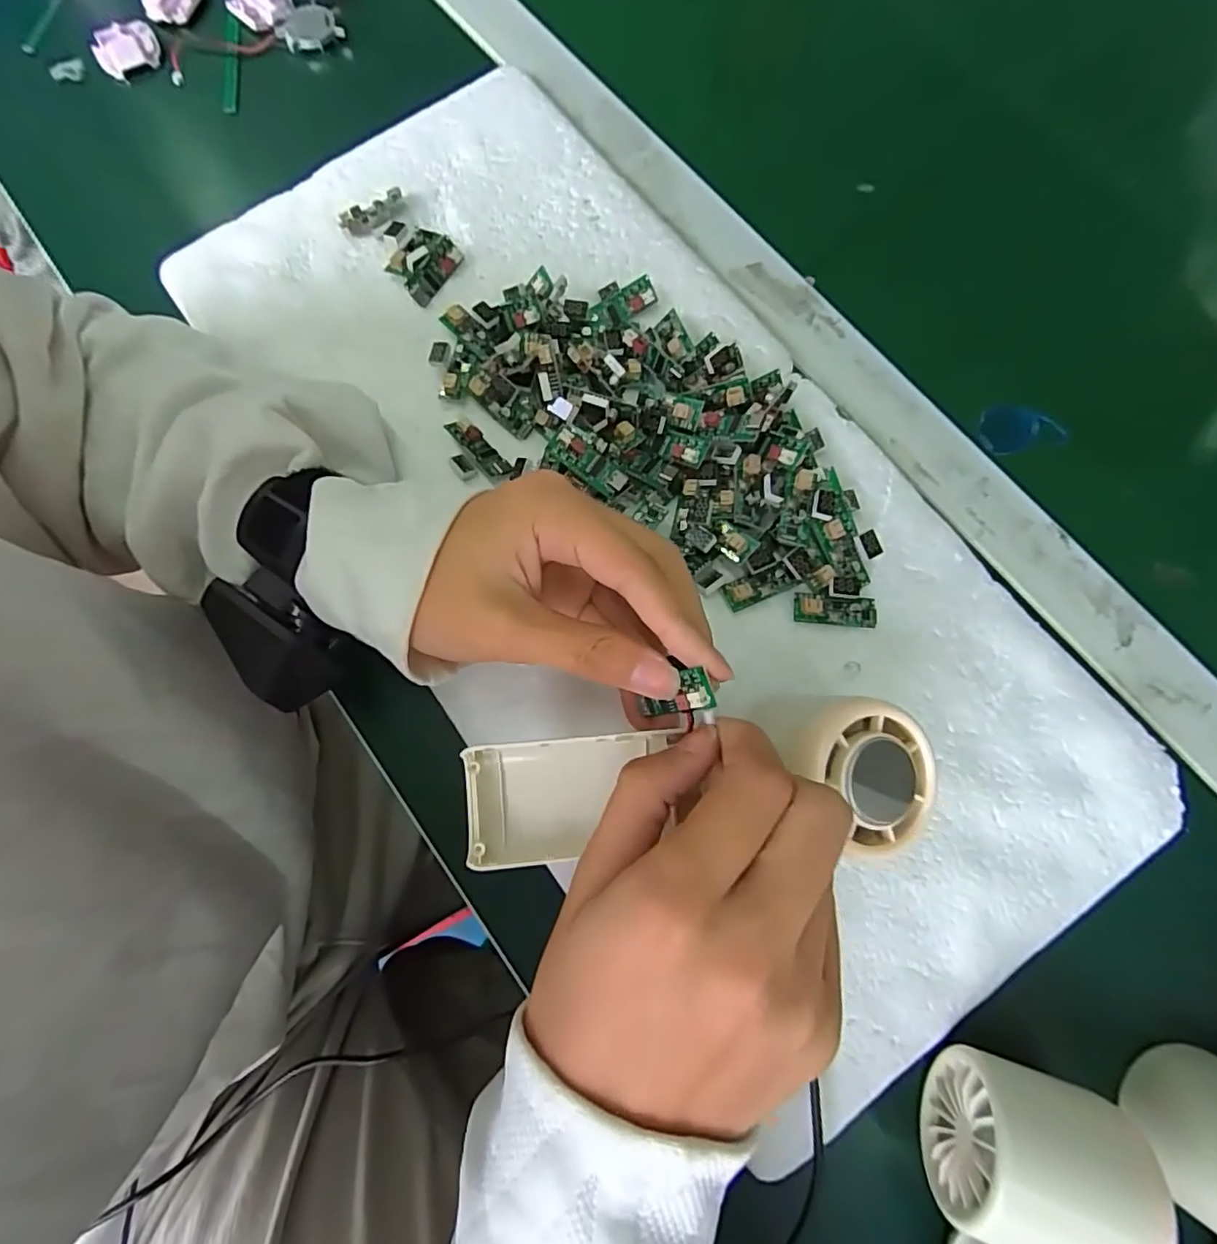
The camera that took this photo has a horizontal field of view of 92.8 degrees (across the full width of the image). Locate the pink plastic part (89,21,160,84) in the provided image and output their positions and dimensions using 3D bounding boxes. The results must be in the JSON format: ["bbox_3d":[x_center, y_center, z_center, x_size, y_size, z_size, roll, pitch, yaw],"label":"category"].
[{"bbox_3d":[-0.315,-0.374,0.379,0.040,0.011,0.033,-35,78,-7],"label":"pink plastic part"}]

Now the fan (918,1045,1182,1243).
[{"bbox_3d":[0.141,0.239,0.196,0.058,0.044,0.150,17,77,5],"label":"fan"}]

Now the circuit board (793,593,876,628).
[{"bbox_3d":[0.106,-0.005,0.270,0.038,0.006,0.014,4,91,-5],"label":"circuit board"}]

